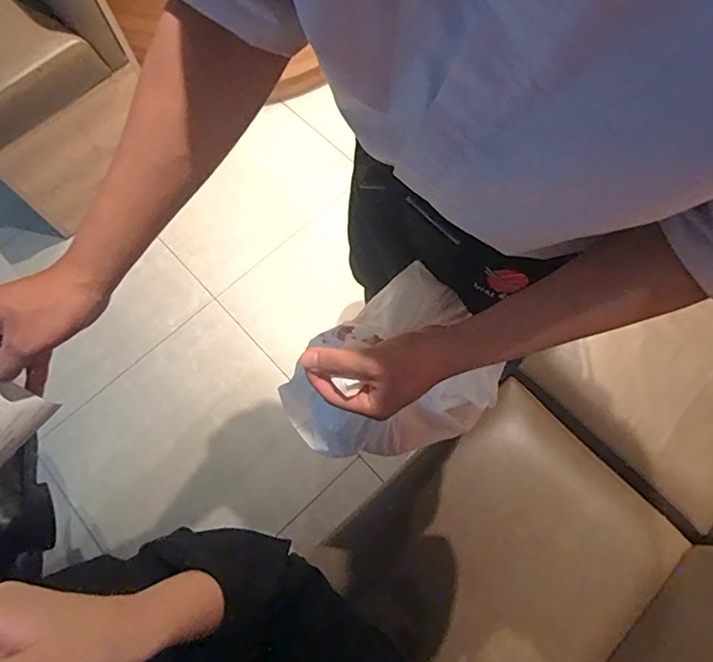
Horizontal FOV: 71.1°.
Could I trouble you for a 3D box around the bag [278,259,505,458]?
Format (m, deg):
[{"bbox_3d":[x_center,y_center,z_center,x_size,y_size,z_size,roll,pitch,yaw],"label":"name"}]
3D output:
[{"bbox_3d":[0.043,0.049,0.548,0.227,0.206,0.173,-41,73,-12],"label":"bag"}]

